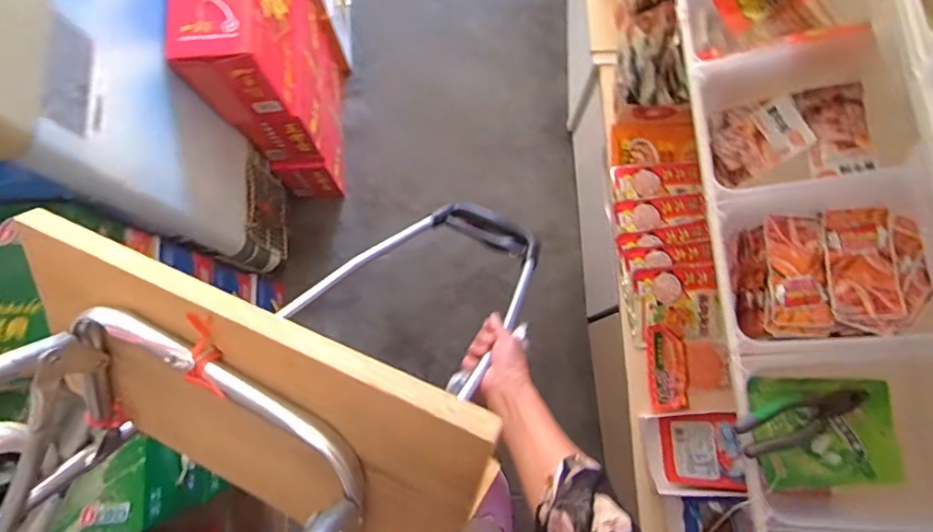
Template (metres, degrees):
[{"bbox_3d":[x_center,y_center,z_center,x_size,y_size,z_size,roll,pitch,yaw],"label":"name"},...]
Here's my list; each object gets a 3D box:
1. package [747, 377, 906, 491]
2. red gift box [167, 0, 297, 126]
[{"bbox_3d":[0.462,0.215,0.682,0.164,0.039,0.135,-2,75,6],"label":"package"},{"bbox_3d":[-0.390,-0.452,0.897,0.130,0.225,0.351,-3,79,0],"label":"red gift box"}]

